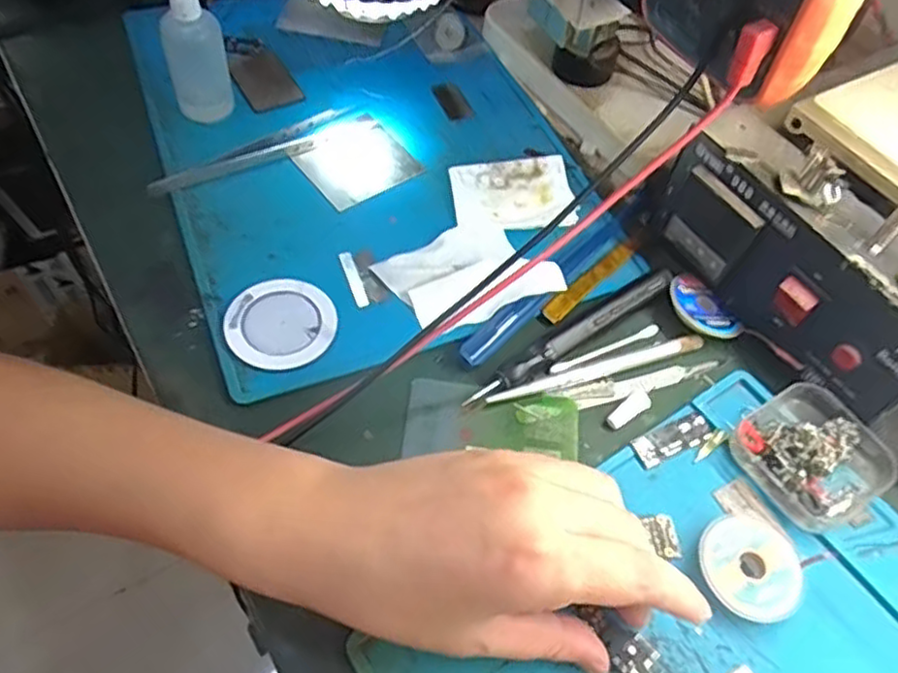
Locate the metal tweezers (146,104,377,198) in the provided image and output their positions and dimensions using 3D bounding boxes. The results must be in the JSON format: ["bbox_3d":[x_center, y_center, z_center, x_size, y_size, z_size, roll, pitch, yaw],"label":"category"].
[{"bbox_3d":[-0.115,-0.116,0.430,0.145,0.011,0.024,-30,63,-22],"label":"metal tweezers"}]

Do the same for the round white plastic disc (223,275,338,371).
[{"bbox_3d":[-0.088,-0.008,0.361,0.055,0.007,0.054,2,55,-3],"label":"round white plastic disc"}]

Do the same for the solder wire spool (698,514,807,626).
[{"bbox_3d":[0.132,0.103,0.305,0.042,0.013,0.045,2,55,-3],"label":"solder wire spool"}]

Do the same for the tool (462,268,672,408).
[{"bbox_3d":[0.067,-0.001,0.367,0.140,0.013,0.013,-29,62,-22],"label":"tool"}]

